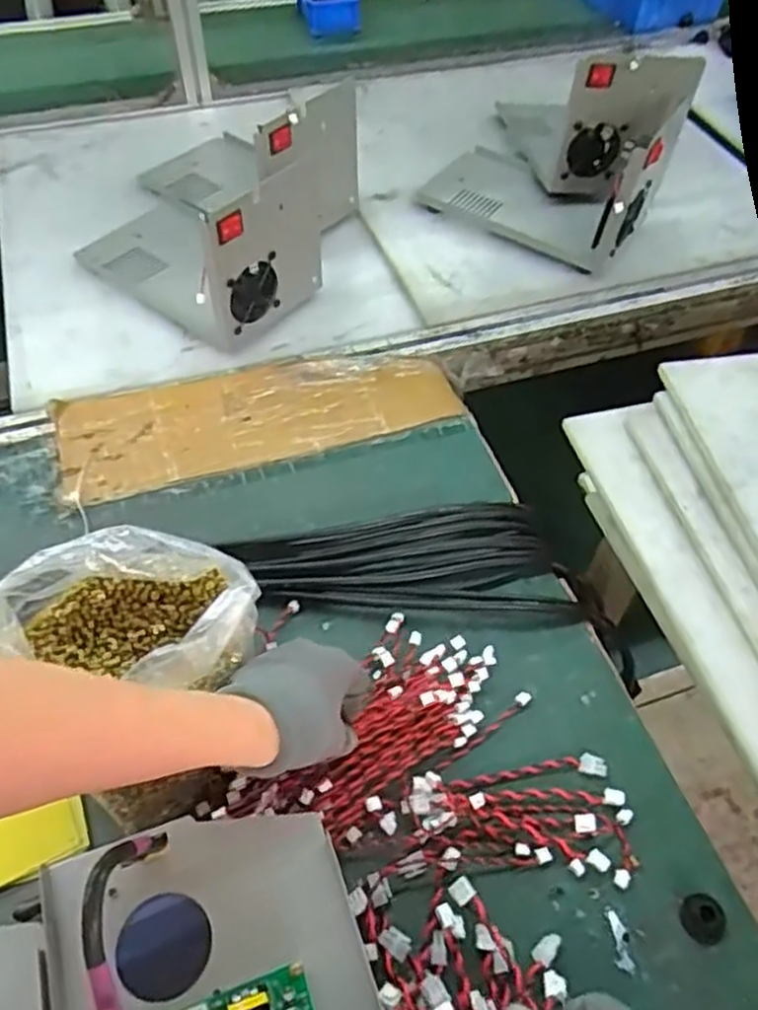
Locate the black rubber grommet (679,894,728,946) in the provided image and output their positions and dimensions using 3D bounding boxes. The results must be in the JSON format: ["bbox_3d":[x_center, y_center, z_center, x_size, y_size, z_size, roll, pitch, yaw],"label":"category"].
[{"bbox_3d":[0.225,0.282,0.507,0.030,0.018,0.030,1,54,-1],"label":"black rubber grommet"}]

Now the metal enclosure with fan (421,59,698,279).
[{"bbox_3d":[0.214,-0.448,0.940,0.270,0.187,0.210,24,57,15],"label":"metal enclosure with fan"}]

